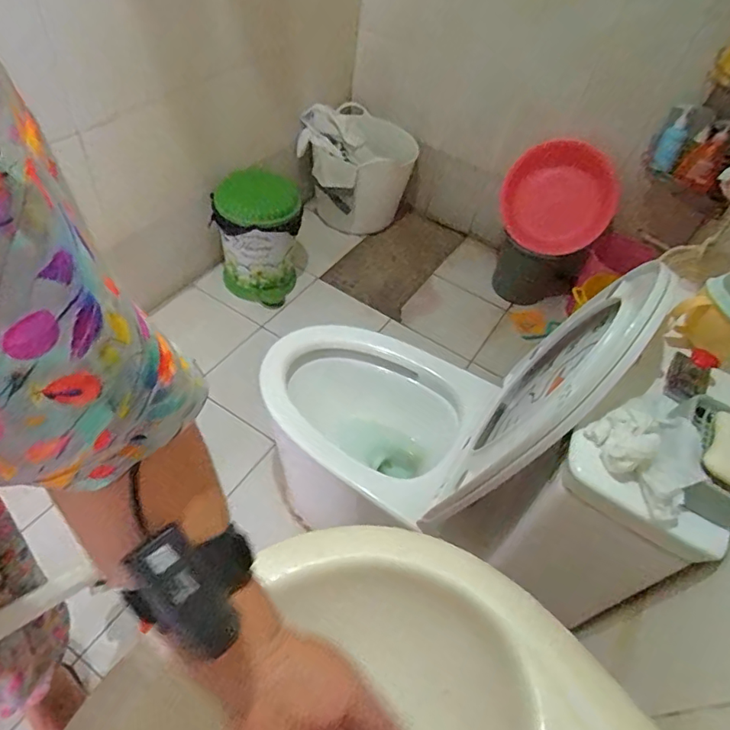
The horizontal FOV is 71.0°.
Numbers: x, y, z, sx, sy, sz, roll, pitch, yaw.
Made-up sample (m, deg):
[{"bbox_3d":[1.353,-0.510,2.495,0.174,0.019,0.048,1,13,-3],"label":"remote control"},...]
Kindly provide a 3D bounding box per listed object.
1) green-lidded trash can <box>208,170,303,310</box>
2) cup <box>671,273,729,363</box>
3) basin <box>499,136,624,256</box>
[{"bbox_3d":[-0.342,-0.400,1.623,0.282,0.346,0.228,18,54,9],"label":"green-lidded trash can"},{"bbox_3d":[0.448,-0.054,0.638,0.090,0.095,0.089,2,54,-3],"label":"cup"},{"bbox_3d":[0.617,-0.557,1.702,0.392,0.382,0.112,38,59,21],"label":"basin"}]

